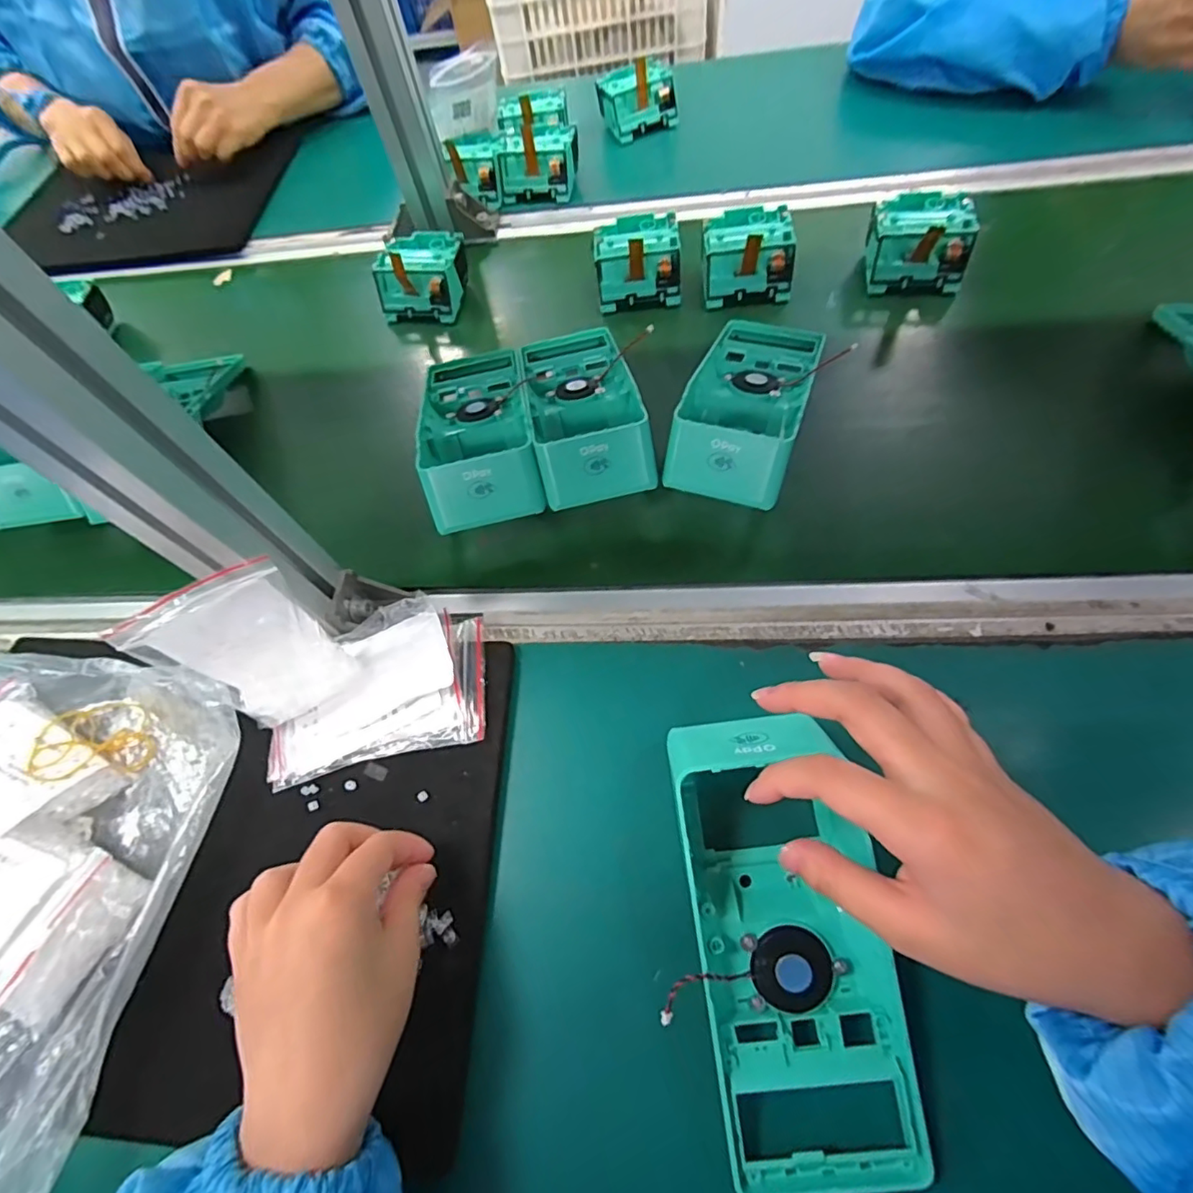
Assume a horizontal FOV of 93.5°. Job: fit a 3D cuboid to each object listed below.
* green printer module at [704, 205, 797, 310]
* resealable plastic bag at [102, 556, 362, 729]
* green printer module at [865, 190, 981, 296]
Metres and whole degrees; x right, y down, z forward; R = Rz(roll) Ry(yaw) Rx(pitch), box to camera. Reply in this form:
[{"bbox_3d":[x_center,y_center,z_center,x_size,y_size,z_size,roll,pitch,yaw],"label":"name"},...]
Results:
[{"bbox_3d":[0.133,-0.299,0.497,0.078,0.053,0.075,-5,61,6],"label":"green printer module"},{"bbox_3d":[-0.185,0.029,0.303,0.071,0.102,0.022,-24,45,-7],"label":"resealable plastic bag"},{"bbox_3d":[0.274,-0.303,0.479,0.077,0.049,0.079,5,62,11],"label":"green printer module"}]

